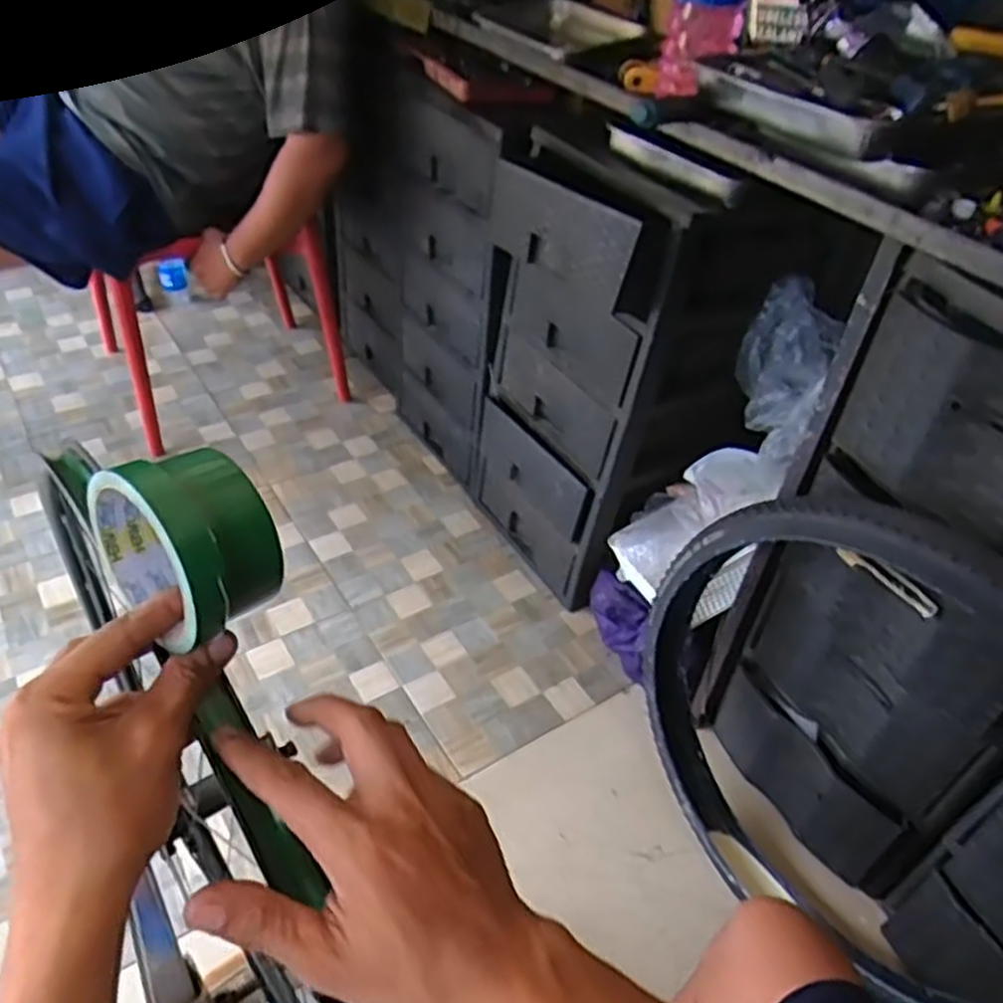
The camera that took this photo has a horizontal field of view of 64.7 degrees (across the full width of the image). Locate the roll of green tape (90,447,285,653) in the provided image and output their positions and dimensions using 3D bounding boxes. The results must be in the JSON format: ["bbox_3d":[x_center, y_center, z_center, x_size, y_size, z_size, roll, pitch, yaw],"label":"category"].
[{"bbox_3d":[-0.147,0.018,0.370,0.058,0.081,0.089,-28,52,-33],"label":"roll of green tape"}]

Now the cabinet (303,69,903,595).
[{"bbox_3d":[0.059,-0.443,1.666,0.478,0.798,1.104,-15,46,-24],"label":"cabinet"}]

